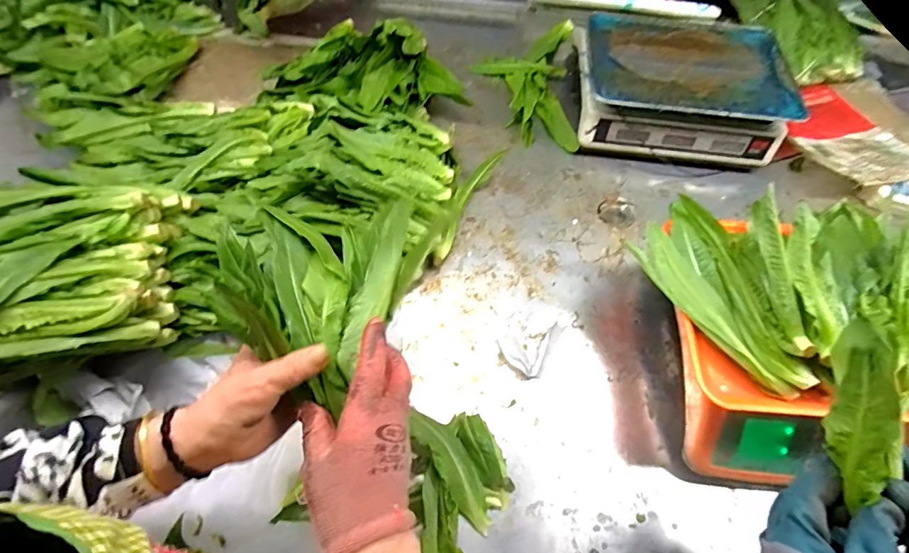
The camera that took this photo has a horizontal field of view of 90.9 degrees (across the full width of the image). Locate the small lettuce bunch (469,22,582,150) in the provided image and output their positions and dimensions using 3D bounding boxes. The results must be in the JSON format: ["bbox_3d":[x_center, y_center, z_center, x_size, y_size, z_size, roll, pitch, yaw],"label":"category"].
[{"bbox_3d":[0.133,-0.383,0.829,0.183,0.063,0.349,6,60,2],"label":"small lettuce bunch"}]

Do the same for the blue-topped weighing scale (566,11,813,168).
[{"bbox_3d":[0.381,-0.329,0.782,0.326,0.106,0.263,6,60,2],"label":"blue-topped weighing scale"}]

